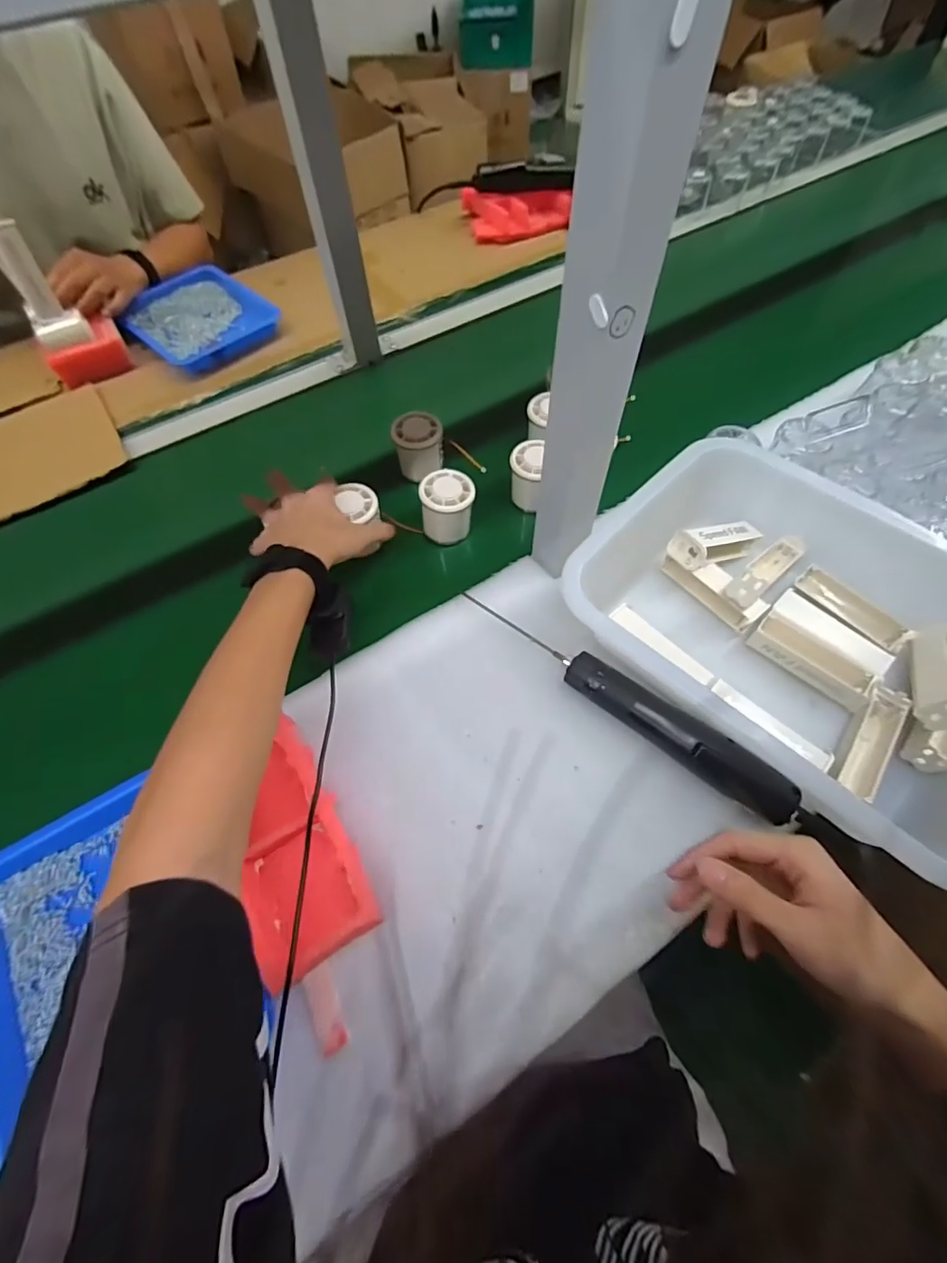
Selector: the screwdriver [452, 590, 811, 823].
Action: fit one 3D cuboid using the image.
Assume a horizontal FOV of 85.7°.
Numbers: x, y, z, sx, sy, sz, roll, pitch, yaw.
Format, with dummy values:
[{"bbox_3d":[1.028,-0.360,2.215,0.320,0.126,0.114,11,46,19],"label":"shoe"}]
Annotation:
[{"bbox_3d":[0.123,0.053,0.439,0.304,0.049,0.032,37,68,20],"label":"screwdriver"}]

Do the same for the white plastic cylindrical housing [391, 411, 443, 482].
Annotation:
[{"bbox_3d":[-0.063,-0.217,0.599,0.055,0.057,0.048,-10,61,-4],"label":"white plastic cylindrical housing"}]

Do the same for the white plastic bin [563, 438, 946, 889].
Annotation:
[{"bbox_3d":[0.280,0.000,0.440,0.265,0.092,0.356,-41,67,-19],"label":"white plastic bin"}]

